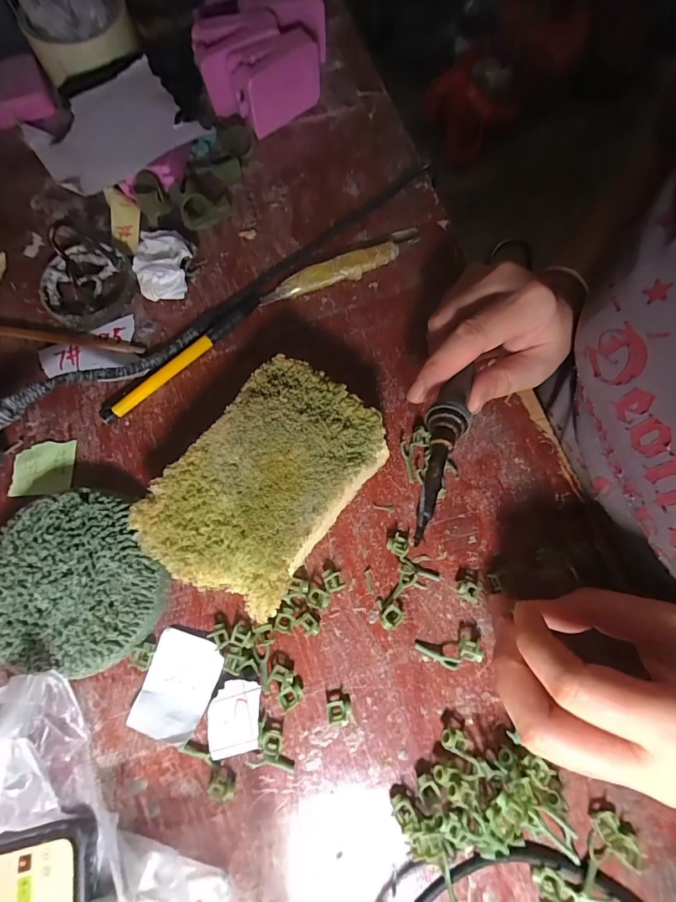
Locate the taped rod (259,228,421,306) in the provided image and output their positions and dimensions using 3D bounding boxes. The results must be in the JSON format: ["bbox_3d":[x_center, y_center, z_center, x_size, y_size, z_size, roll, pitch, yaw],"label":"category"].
[{"bbox_3d":[0.005,-0.140,0.305,0.134,0.012,0.021,-28,76,-9],"label":"taped rod"}]

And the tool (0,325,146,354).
[{"bbox_3d":[-0.201,-0.081,0.289,0.126,0.006,0.009,7,73,1],"label":"tool"}]

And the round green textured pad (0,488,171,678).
[{"bbox_3d":[-0.154,0.077,0.234,0.092,0.024,0.099,0,73,-1],"label":"round green textured pad"}]

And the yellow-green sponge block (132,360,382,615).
[{"bbox_3d":[-0.040,0.020,0.242,0.091,0.043,0.136,35,76,9],"label":"yellow-green sponge block"}]

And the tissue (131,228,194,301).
[{"bbox_3d":[-0.129,-0.138,0.297,0.040,0.021,0.050,8,73,1],"label":"tissue"}]

